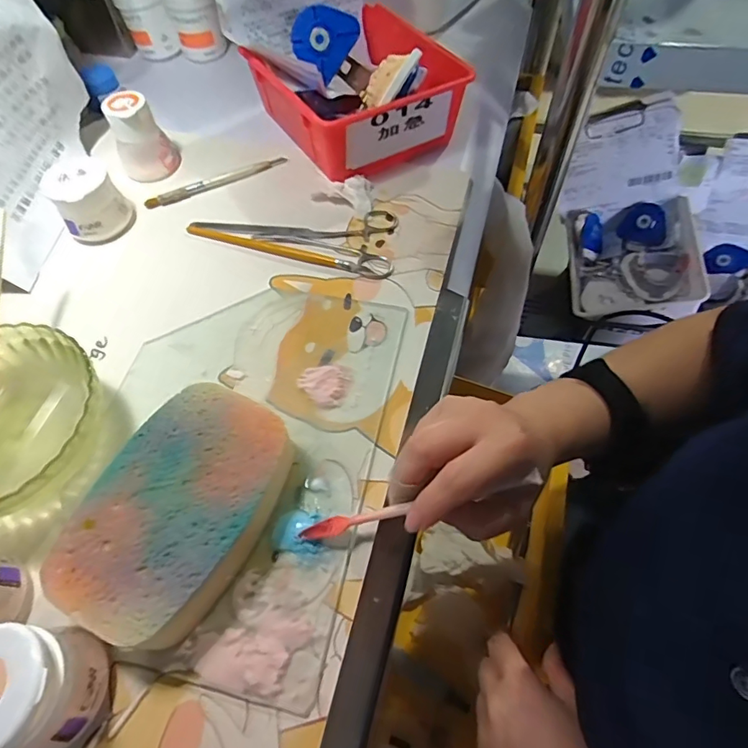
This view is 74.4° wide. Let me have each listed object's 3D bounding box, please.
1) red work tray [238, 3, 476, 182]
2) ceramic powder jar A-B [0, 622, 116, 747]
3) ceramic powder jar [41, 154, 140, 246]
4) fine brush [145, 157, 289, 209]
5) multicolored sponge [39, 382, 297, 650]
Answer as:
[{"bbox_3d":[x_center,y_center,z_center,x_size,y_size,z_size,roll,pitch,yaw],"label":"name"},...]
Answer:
[{"bbox_3d":[-0.018,-0.269,0.471,0.154,0.066,0.168,-29,63,-15],"label":"red work tray"},{"bbox_3d":[-0.160,0.147,0.228,0.055,0.056,0.052,-1,59,1],"label":"ceramic powder jar A-B"},{"bbox_3d":[-0.236,-0.144,0.411,0.052,0.047,0.051,-1,59,1],"label":"ceramic powder jar"},{"bbox_3d":[-0.144,-0.179,0.455,0.133,0.006,0.013,-26,62,-13],"label":"fine brush"},{"bbox_3d":[-0.106,0.075,0.277,0.092,0.035,0.133,23,62,15],"label":"multicolored sponge"}]

